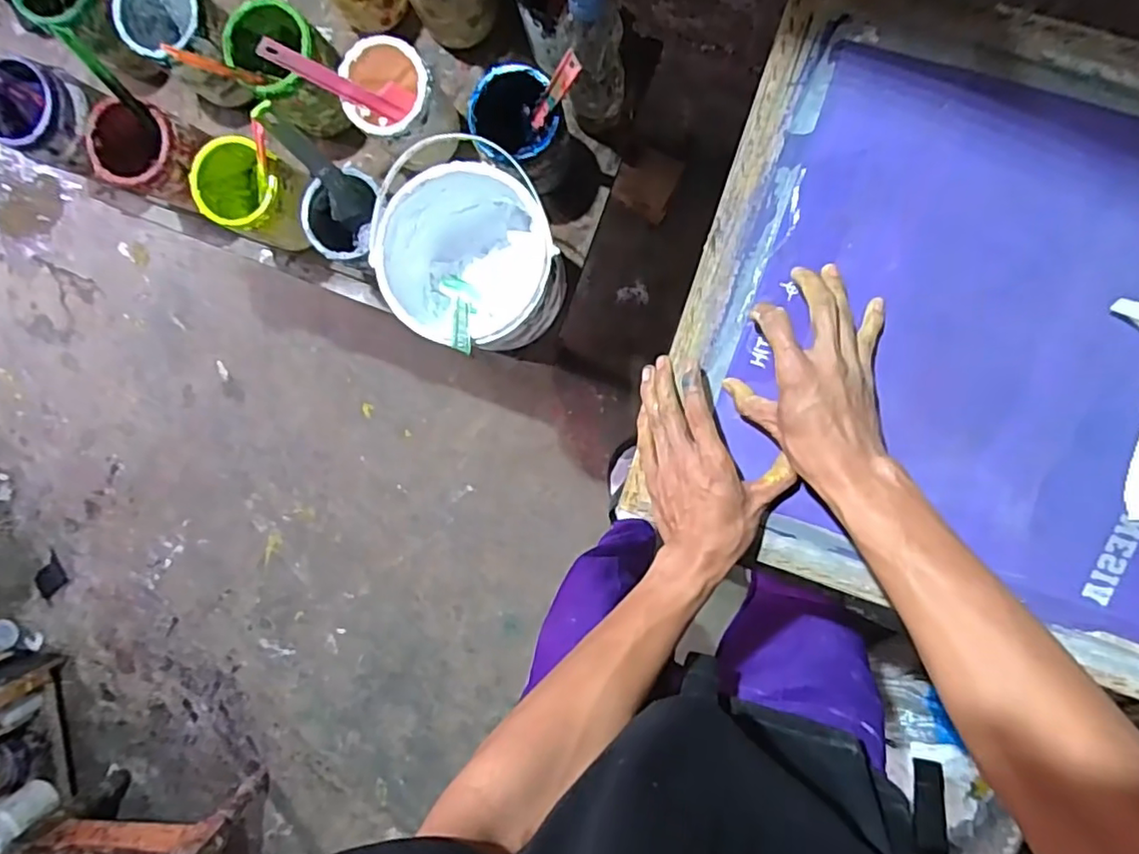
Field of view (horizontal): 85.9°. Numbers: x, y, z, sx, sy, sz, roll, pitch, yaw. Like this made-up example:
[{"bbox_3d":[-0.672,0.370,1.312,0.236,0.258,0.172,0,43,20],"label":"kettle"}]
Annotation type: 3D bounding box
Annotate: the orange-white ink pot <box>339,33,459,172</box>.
[{"bbox_3d":[-0.197,-0.382,0.738,0.102,0.120,0.127,-38,91,10],"label":"orange-white ink pot"}]

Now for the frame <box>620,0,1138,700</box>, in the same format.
[{"bbox_3d":[0.421,-0.041,0.464,0.645,0.031,0.462,19,99,5],"label":"frame"}]

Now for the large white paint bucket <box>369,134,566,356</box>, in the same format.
[{"bbox_3d":[-0.105,-0.188,0.706,0.187,0.203,0.177,1,97,7],"label":"large white paint bucket"}]

